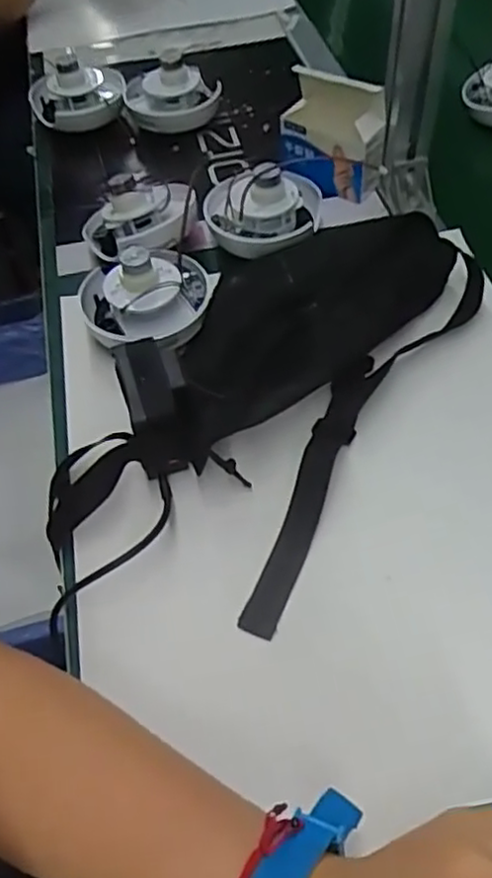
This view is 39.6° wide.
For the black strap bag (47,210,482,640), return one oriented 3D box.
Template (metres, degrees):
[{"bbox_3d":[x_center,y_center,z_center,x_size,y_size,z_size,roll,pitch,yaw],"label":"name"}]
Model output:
[{"bbox_3d":[0.013,-0.040,0.496,0.190,0.055,0.404,28,61,18],"label":"black strap bag"}]

